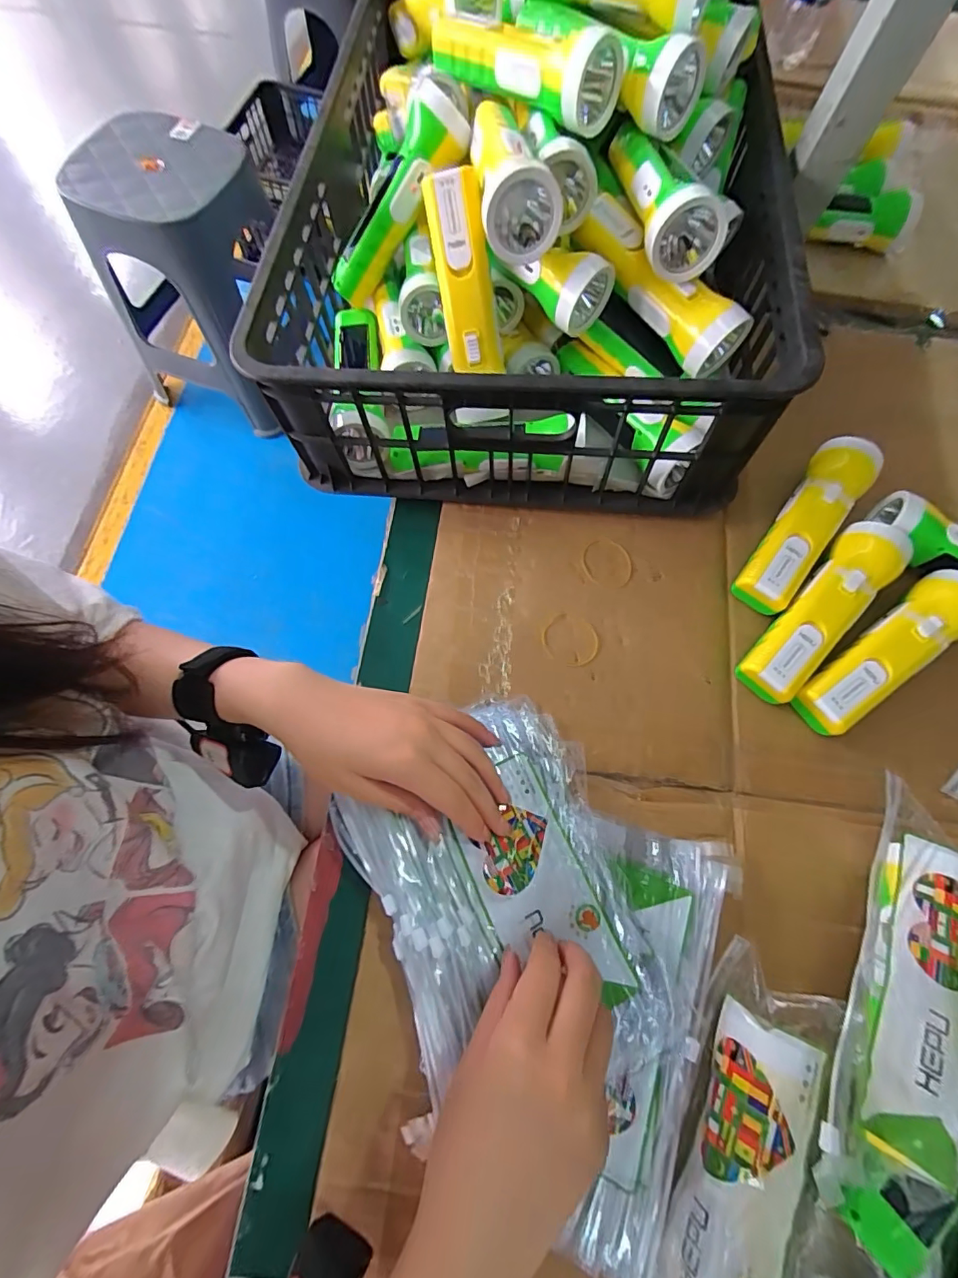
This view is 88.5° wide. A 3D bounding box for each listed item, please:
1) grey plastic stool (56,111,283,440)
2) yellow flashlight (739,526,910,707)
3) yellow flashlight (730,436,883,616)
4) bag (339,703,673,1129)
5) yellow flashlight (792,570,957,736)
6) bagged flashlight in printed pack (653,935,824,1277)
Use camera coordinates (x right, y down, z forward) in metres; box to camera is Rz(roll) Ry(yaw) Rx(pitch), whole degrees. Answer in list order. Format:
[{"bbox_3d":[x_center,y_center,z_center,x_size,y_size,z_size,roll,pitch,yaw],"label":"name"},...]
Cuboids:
[{"bbox_3d":[-0.664,-0.855,1.199,0.385,0.465,0.361,21,72,4],"label":"grey plastic stool"},{"bbox_3d":[0.273,-0.022,0.393,0.049,0.043,0.171,42,75,12],"label":"yellow flashlight"},{"bbox_3d":[0.275,-0.097,0.416,0.049,0.048,0.168,36,74,11],"label":"yellow flashlight"},{"bbox_3d":[0.009,0.162,0.327,0.174,0.034,0.229,-15,70,-5],"label":"bag"},{"bbox_3d":[0.322,0.010,0.385,0.174,0.041,0.050,-35,75,-12],"label":"yellow flashlight"},{"bbox_3d":[0.139,0.298,0.272,0.057,0.044,0.220,25,73,7],"label":"bagged flashlight in printed pack"}]

